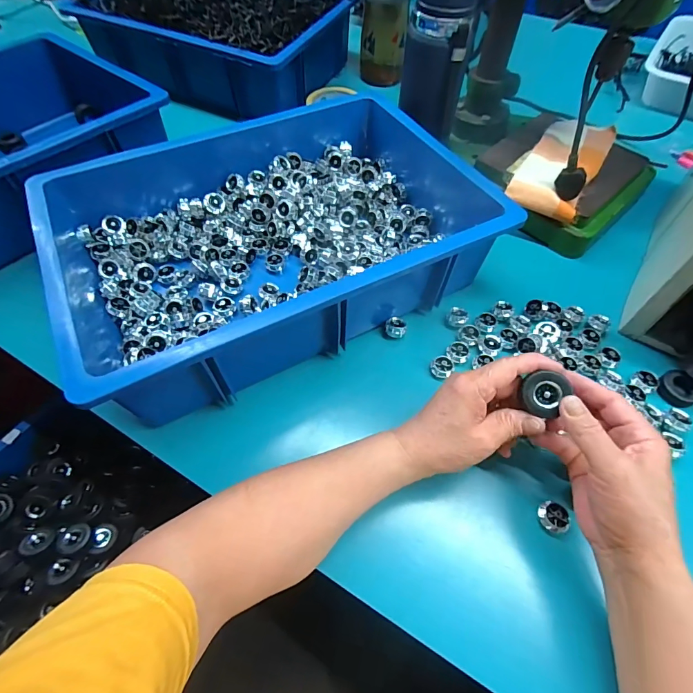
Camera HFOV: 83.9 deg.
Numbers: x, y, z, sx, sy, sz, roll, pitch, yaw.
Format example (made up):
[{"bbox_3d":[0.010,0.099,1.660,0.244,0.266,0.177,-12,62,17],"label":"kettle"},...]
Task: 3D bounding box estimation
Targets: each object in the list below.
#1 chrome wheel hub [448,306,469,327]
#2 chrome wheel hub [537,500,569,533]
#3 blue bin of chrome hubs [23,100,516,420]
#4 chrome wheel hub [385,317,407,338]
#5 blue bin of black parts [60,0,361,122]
[{"bbox_3d":[0.129,-0.034,0.445,0.021,0.013,0.019,21,62,13],"label":"chrome wheel hub"},{"bbox_3d":[0.176,0.146,0.330,0.022,0.015,0.024,-5,59,-3],"label":"chrome wheel hub"},{"bbox_3d":[-0.088,-0.143,0.451,0.439,0.106,0.336,-26,62,-14],"label":"blue bin of chrome hubs"},{"bbox_3d":[0.056,-0.021,0.438,0.023,0.016,0.018,-3,59,-1],"label":"chrome wheel hub"},{"bbox_3d":[-0.240,-0.609,0.743,0.433,0.134,0.312,22,62,13],"label":"blue bin of black parts"}]

